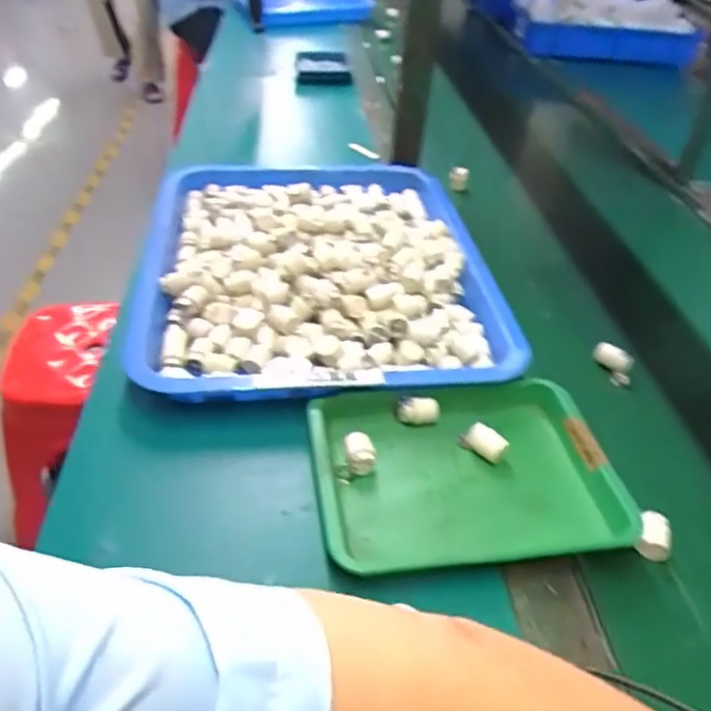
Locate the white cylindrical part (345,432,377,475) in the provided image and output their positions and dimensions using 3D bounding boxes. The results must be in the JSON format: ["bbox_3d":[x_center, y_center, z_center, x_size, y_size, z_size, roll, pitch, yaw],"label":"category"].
[{"bbox_3d":[0.004,0.072,0.476,0.021,0.016,0.028,1,38,-8],"label":"white cylindrical part"}]

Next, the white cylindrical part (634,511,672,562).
[{"bbox_3d":[0.213,0.128,0.450,0.025,0.021,0.031,19,39,15],"label":"white cylindrical part"}]

